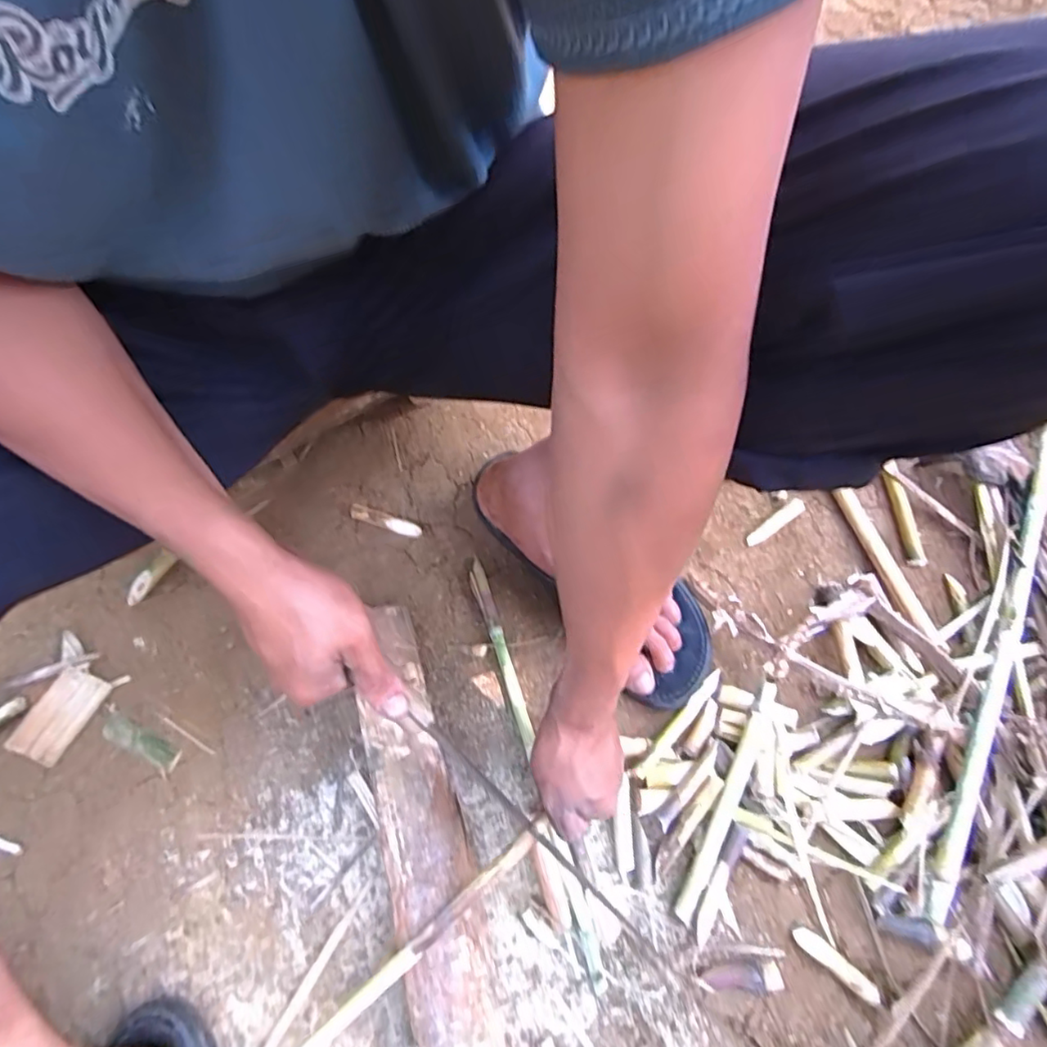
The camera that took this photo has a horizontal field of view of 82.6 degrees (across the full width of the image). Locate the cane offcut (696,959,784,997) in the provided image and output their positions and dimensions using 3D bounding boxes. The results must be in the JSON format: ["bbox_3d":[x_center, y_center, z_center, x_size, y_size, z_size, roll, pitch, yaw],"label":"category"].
[{"bbox_3d":[0.163,0.344,0.453,0.062,0.017,0.021,-4,69,1],"label":"cane offcut"}]

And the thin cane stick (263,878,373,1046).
[{"bbox_3d":[-0.165,0.355,0.468,0.010,0.004,0.151,29,73,12],"label":"thin cane stick"}]

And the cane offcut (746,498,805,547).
[{"bbox_3d":[0.251,0.000,0.594,0.069,0.009,0.015,-35,72,-10],"label":"cane offcut"}]

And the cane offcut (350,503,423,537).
[{"bbox_3d":[-0.138,-0.002,0.599,0.074,0.015,0.015,17,71,9],"label":"cane offcut"}]

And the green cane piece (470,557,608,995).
[{"bbox_3d":[0.007,0.199,0.520,0.015,0.014,0.359,-18,70,-4],"label":"green cane piece"}]

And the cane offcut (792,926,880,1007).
[{"bbox_3d":[0.241,0.338,0.457,0.068,0.013,0.016,36,75,14],"label":"cane offcut"}]

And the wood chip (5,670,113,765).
[{"bbox_3d":[-0.427,0.177,0.549,0.043,0.006,0.080,36,63,-18],"label":"wood chip"}]

